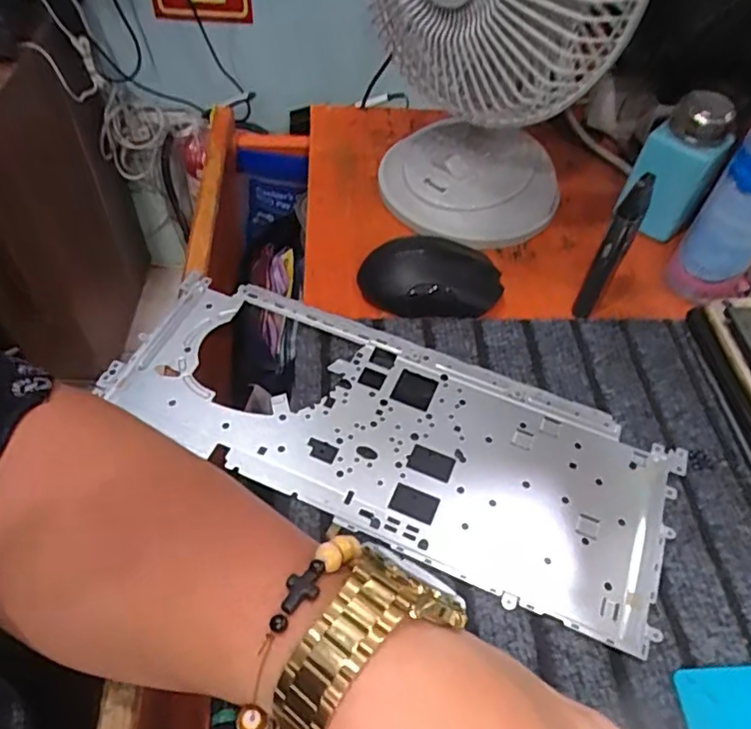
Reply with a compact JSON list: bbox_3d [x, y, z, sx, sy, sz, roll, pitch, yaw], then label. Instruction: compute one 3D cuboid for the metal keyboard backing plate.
[{"bbox_3d":[0.003,0.037,0.355,0.337,0.008,0.133,22,53,12],"label":"metal keyboard backing plate"}]

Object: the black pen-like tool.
[{"bbox_3d":[0.155,-0.073,0.387,0.017,0.114,0.020,27,55,16],"label":"black pen-like tool"}]

